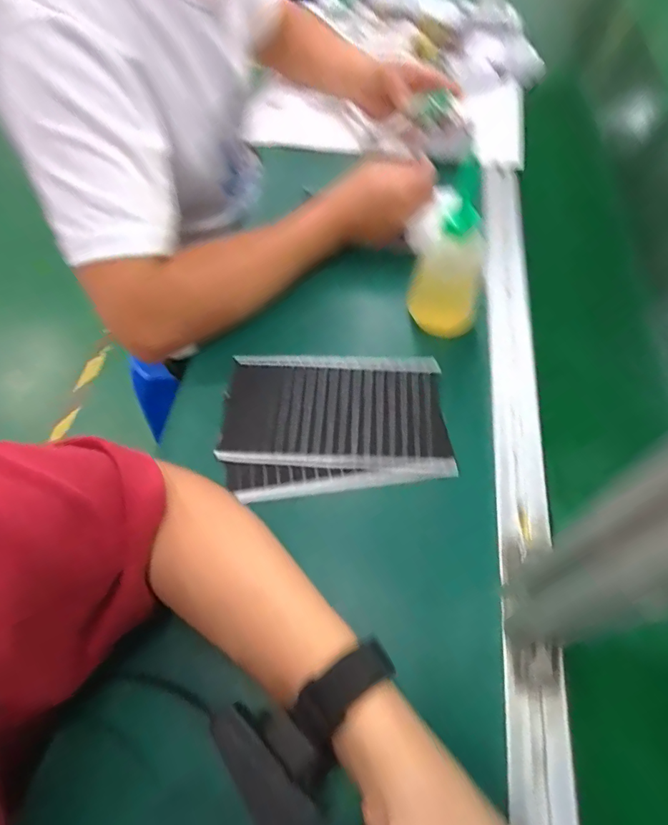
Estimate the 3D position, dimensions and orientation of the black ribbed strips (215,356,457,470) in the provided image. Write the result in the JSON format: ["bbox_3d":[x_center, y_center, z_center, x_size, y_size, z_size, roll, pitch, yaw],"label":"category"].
[{"bbox_3d":[-0.004,0.002,0.442,0.201,0.026,0.115,1,58,1],"label":"black ribbed strips"}]

